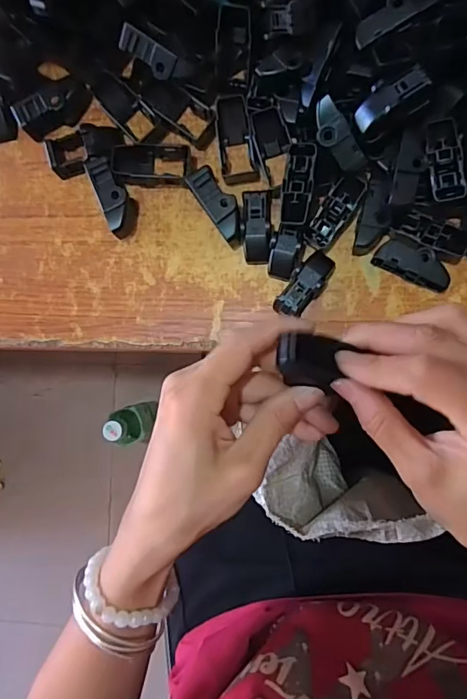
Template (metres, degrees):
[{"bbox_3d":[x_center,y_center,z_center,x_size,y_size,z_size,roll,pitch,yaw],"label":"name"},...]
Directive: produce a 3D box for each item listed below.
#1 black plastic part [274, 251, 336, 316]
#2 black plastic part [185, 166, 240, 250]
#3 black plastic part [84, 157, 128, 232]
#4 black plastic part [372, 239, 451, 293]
[{"bbox_3d":[0.046,-0.040,0.302,0.020,0.017,0.047,35,90,7],"label":"black plastic part"},{"bbox_3d":[-0.008,-0.091,0.309,0.019,0.021,0.051,-34,84,3],"label":"black plastic part"},{"bbox_3d":[-0.079,-0.102,0.315,0.017,0.024,0.049,-22,84,4],"label":"black plastic part"},{"bbox_3d":[0.110,-0.051,0.295,0.045,0.019,0.019,27,89,7],"label":"black plastic part"}]

